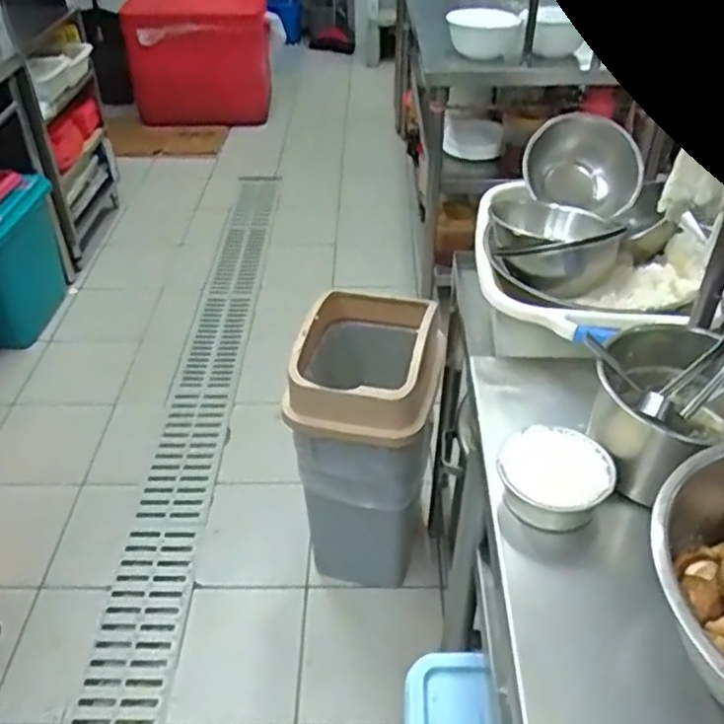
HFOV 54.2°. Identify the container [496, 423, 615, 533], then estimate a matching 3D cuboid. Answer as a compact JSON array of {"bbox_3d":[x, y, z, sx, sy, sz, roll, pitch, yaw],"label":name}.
[{"bbox_3d":[0.197,0.120,0.737,0.115,0.055,0.096,2,40,5],"label":"container"}]

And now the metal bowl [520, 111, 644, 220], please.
[{"bbox_3d":[0.329,-0.287,1.069,0.168,0.136,0.068,5,41,9],"label":"metal bowl"}]

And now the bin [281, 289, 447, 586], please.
[{"bbox_3d":[0.020,0.187,1.576,0.297,0.671,0.349,8,41,12],"label":"bin"}]

